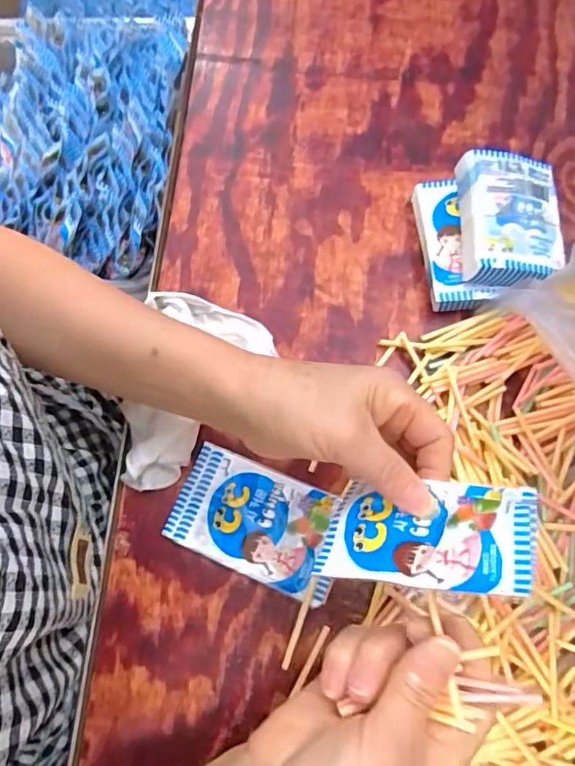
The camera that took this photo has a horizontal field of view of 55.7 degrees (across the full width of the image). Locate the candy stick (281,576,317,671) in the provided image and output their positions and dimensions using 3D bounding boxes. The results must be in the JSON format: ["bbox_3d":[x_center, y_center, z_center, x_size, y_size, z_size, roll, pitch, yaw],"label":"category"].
[{"bbox_3d":[0.008,0.152,0.347,0.005,0.008,0.059,19,86,7],"label":"candy stick"}]

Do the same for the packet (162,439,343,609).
[{"bbox_3d":[-0.020,0.092,0.367,0.113,0.013,0.070,21,73,7],"label":"packet"}]

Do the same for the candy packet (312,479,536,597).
[{"bbox_3d":[0.066,0.073,0.269,0.100,0.008,0.059,-5,38,30],"label":"candy packet"}]

